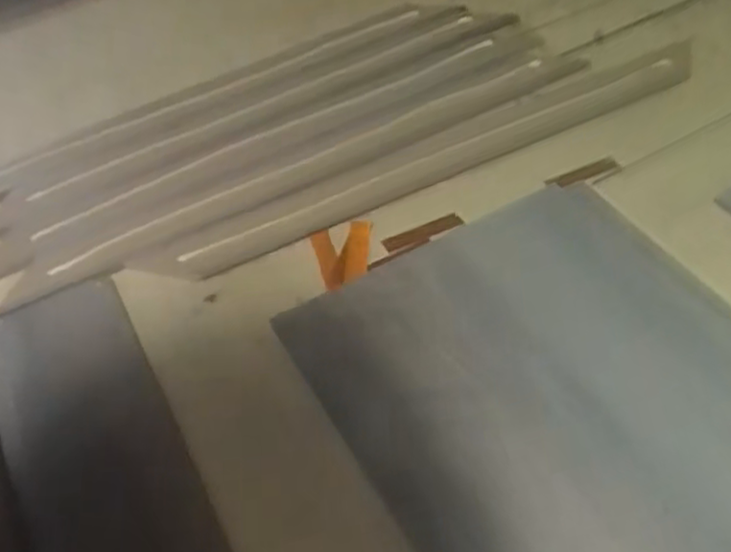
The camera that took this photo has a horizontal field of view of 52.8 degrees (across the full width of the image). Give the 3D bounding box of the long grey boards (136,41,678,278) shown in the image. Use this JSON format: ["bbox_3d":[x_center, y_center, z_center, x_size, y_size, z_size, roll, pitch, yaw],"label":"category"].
[{"bbox_3d":[0.067,-0.102,0.587,0.490,0.009,0.056,-24,50,-16],"label":"long grey boards"}]

